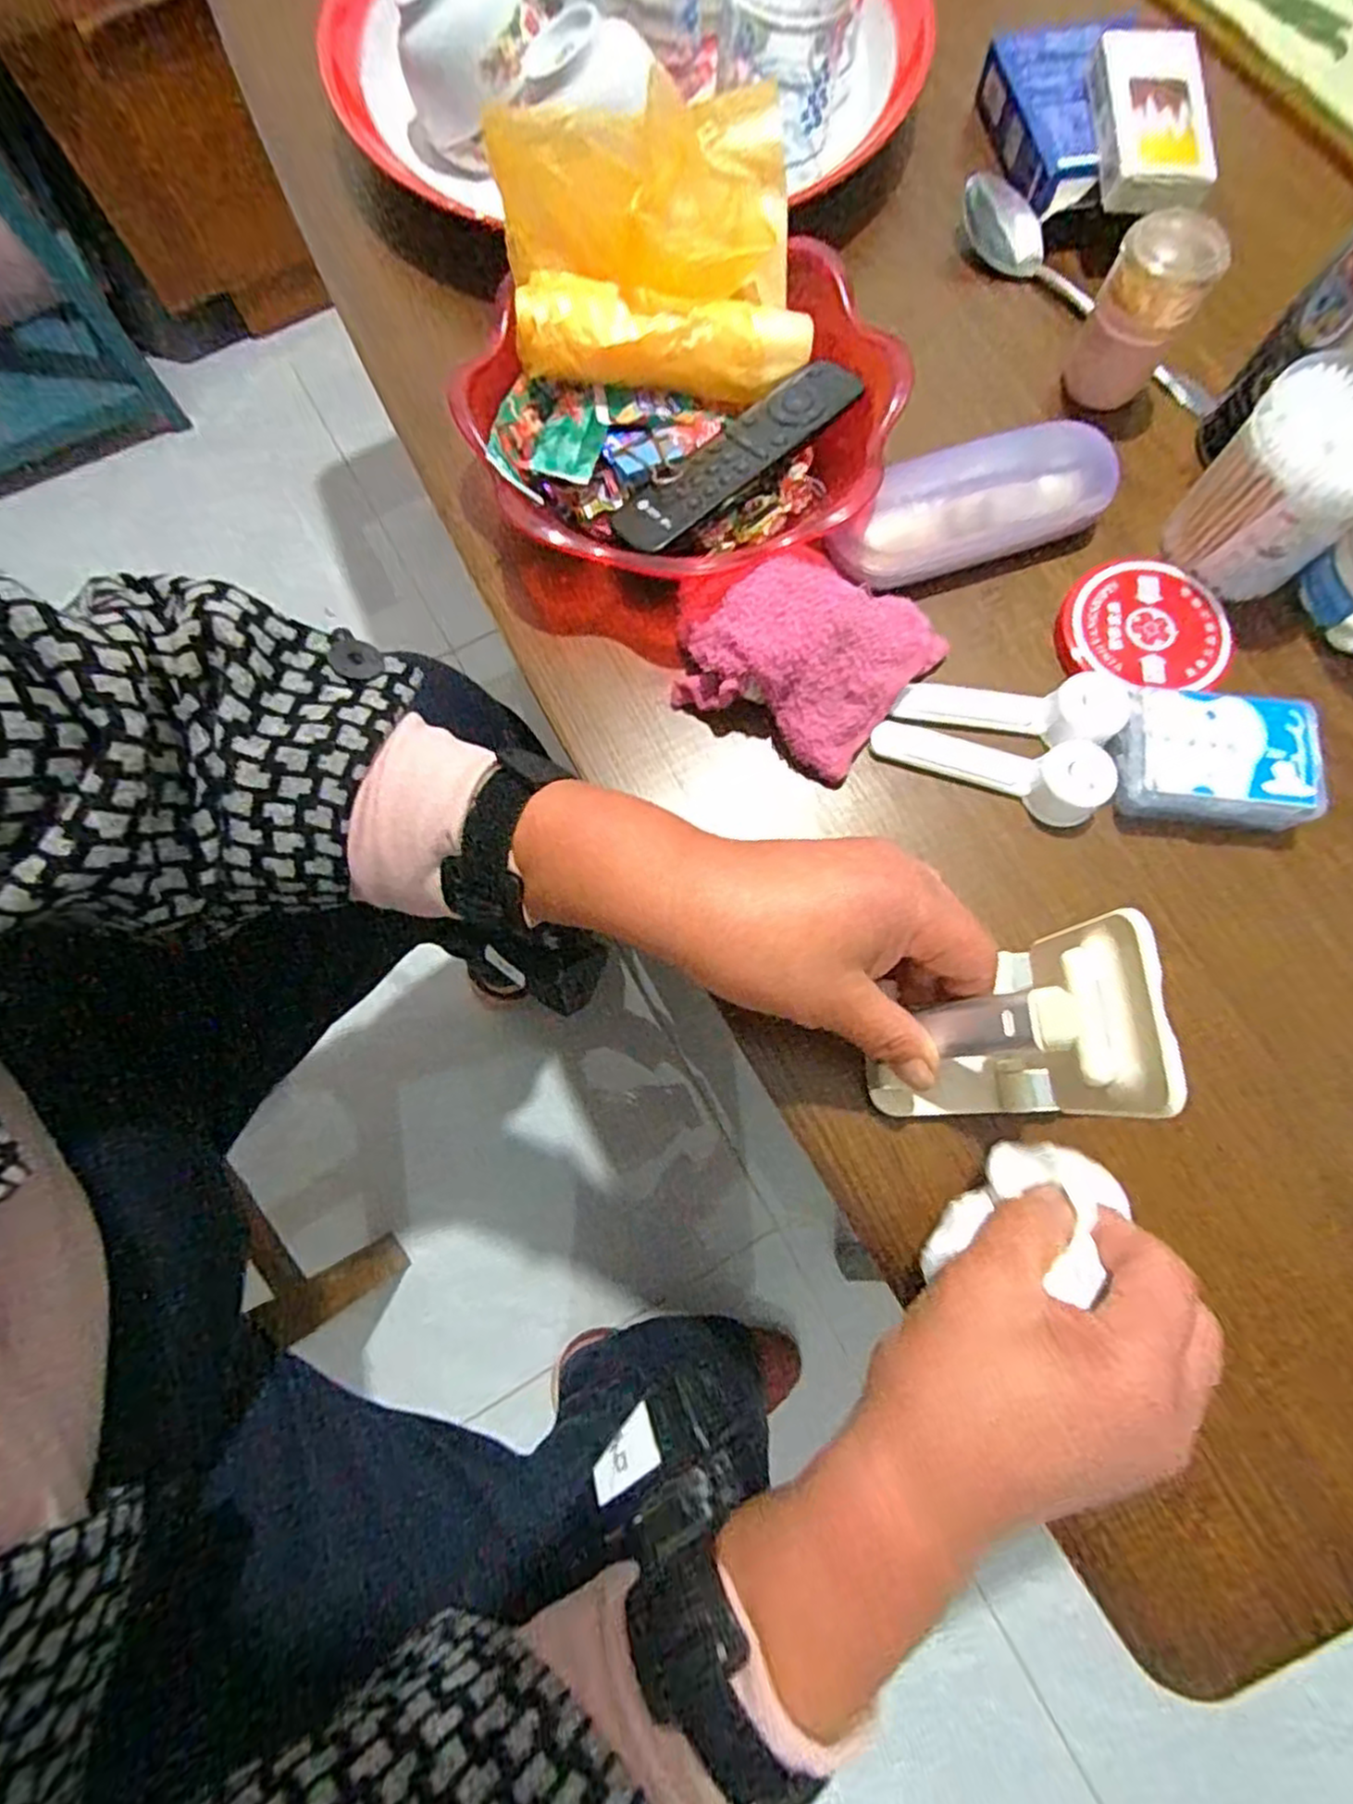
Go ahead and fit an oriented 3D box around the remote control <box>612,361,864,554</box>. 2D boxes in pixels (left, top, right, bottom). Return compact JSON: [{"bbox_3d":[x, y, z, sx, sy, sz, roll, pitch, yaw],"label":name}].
[{"bbox_3d":[0.029,-0.224,0.362,0.137,0.014,0.037,-40,78,-9],"label":"remote control"}]

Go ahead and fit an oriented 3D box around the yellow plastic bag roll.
[{"bbox_3d":[-0.009,-0.324,0.349,0.143,0.078,0.118,-5,75,0],"label":"yellow plastic bag roll"}]

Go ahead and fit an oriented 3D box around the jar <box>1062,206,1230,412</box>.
[{"bbox_3d":[0.237,-0.302,0.373,0.044,0.069,0.041,0,75,1],"label":"jar"}]

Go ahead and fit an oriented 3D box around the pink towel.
[{"bbox_3d":[0.063,-0.117,0.342,0.100,0.034,0.089,29,77,8],"label":"pink towel"}]

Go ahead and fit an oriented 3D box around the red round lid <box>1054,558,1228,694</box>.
[{"bbox_3d":[0.231,-0.138,0.359,0.082,0.010,0.073,-6,75,-1],"label":"red round lid"}]

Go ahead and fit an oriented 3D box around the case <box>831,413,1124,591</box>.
[{"bbox_3d":[0.146,-0.200,0.364,0.148,0.026,0.052,-18,75,-4],"label":"case"}]

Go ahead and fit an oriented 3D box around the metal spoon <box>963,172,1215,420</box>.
[{"bbox_3d":[0.234,-0.344,0.411,0.031,0.028,0.185,-43,78,-10],"label":"metal spoon"}]

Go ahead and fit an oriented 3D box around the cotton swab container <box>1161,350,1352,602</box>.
[{"bbox_3d":[0.288,-0.197,0.340,0.068,0.067,0.079,41,81,10],"label":"cotton swab container"}]

